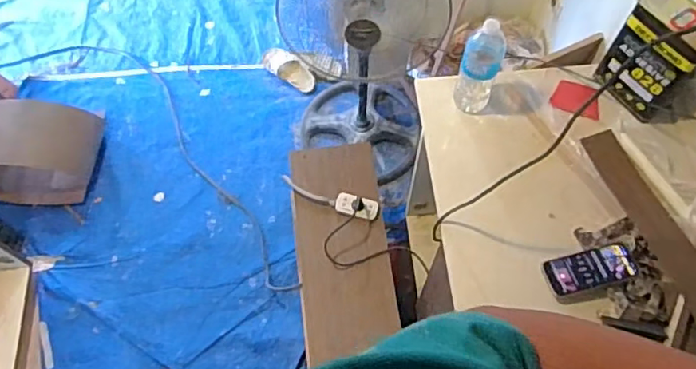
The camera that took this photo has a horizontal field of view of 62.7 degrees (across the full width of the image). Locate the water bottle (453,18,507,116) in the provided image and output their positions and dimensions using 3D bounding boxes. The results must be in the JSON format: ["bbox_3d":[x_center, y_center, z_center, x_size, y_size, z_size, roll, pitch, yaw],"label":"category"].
[{"bbox_3d":[0.276,-0.239,1.198,0.081,0.246,0.067,17,66,9],"label":"water bottle"}]

